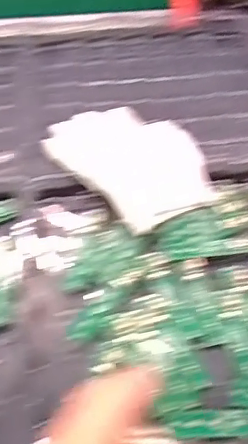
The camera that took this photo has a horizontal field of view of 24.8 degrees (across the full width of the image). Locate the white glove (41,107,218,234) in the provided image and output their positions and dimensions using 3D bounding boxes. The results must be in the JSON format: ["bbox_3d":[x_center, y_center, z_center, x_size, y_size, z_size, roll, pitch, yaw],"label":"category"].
[{"bbox_3d":[0.004,-0.062,0.534,0.117,0.025,0.173,-27,52,-24],"label":"white glove"}]

